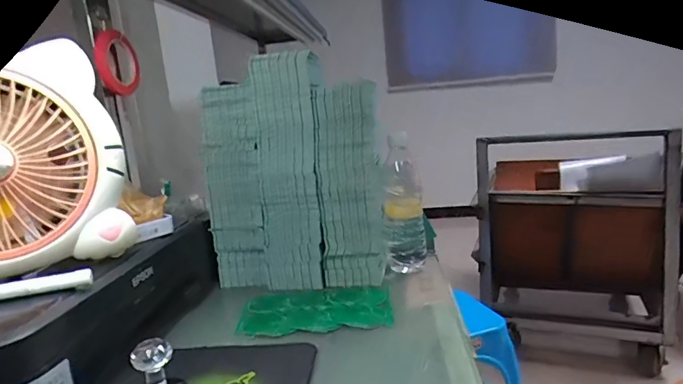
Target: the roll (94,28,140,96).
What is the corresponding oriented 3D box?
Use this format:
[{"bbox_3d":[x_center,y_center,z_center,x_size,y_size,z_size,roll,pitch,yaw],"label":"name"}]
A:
[{"bbox_3d":[-0.418,-0.242,0.858,0.035,0.113,0.121,-5,11,-2],"label":"roll"}]

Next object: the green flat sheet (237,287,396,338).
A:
[{"bbox_3d":[-0.034,0.162,0.651,0.205,0.006,0.130,-4,11,2],"label":"green flat sheet"}]

